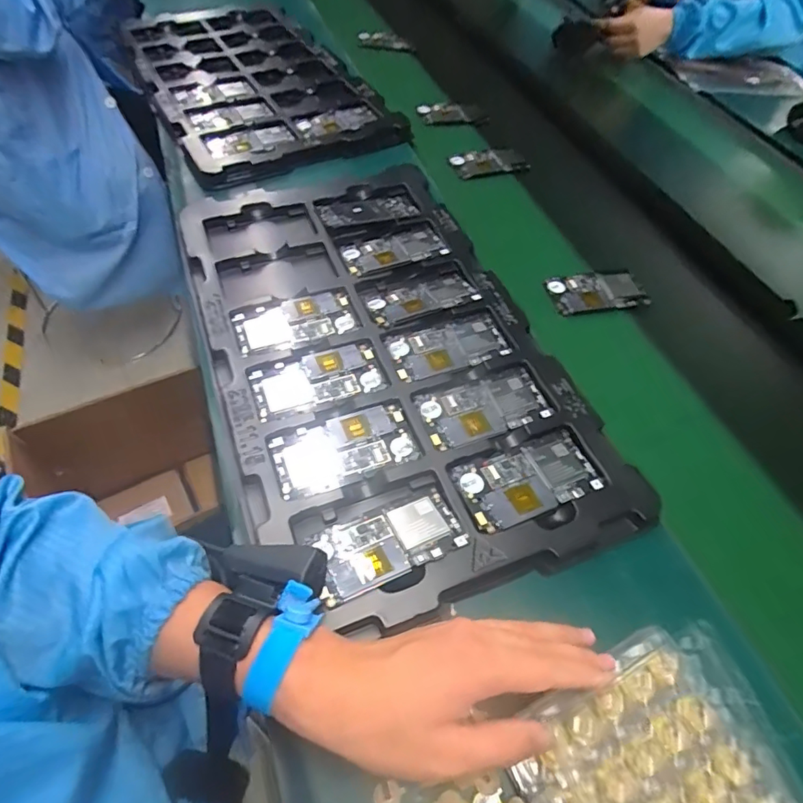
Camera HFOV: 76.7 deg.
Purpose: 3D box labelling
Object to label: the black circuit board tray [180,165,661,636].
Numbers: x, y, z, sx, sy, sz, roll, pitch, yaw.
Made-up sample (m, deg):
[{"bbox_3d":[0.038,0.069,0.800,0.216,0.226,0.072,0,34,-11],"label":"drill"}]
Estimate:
[{"bbox_3d":[-0.028,-0.068,0.536,0.317,0.028,0.540,-16,58,-14],"label":"black circuit board tray"}]

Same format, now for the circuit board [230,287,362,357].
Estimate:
[{"bbox_3d":[-0.113,-0.086,0.548,0.128,0.008,0.063,-18,59,-15],"label":"circuit board"}]

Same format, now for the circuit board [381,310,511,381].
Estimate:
[{"bbox_3d":[0.049,-0.059,0.540,0.124,0.006,0.063,-15,58,-14],"label":"circuit board"}]

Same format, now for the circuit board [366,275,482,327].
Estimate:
[{"bbox_3d":[0.023,-0.116,0.570,0.121,0.005,0.051,-18,59,-15],"label":"circuit board"}]

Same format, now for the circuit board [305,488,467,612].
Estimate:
[{"bbox_3d":[-0.011,0.113,0.406,0.116,0.006,0.062,-16,42,-15],"label":"circuit board"}]

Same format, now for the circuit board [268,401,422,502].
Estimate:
[{"bbox_3d":[-0.051,0.042,0.459,0.126,0.006,0.067,-18,59,-15],"label":"circuit board"}]

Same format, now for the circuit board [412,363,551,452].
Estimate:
[{"bbox_3d":[0.081,0.004,0.494,0.125,0.004,0.066,-17,58,-15],"label":"circuit board"}]

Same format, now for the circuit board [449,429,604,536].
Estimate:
[{"bbox_3d":[0.111,0.069,0.445,0.122,0.006,0.064,-17,58,-15],"label":"circuit board"}]

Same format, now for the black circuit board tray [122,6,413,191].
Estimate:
[{"bbox_3d":[-0.256,-0.550,0.870,0.335,0.041,0.568,-21,60,-19],"label":"black circuit board tray"}]

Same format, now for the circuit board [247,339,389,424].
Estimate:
[{"bbox_3d":[-0.082,-0.022,0.502,0.127,0.006,0.066,-16,58,-14],"label":"circuit board"}]

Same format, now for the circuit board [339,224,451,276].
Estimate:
[{"bbox_3d":[-0.009,-0.185,0.615,0.120,0.007,0.054,-16,58,-14],"label":"circuit board"}]

